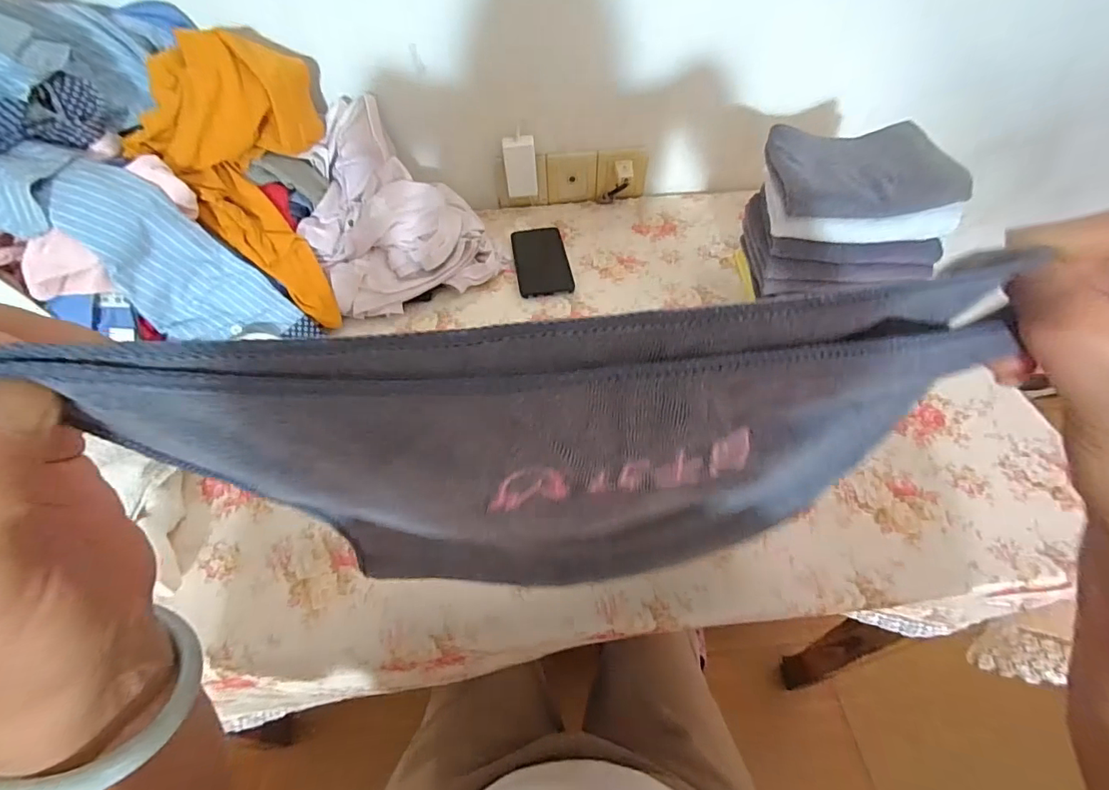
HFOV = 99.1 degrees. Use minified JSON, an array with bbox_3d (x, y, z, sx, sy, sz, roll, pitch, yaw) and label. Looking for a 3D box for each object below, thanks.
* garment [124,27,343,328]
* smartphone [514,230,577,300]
[{"bbox_3d":[-0.384,-0.264,0.593,0.165,0.242,0.257,-9,50,-5],"label":"garment"},{"bbox_3d":[-0.020,-0.208,0.721,0.079,0.006,0.159,-7,52,-5],"label":"smartphone"}]

